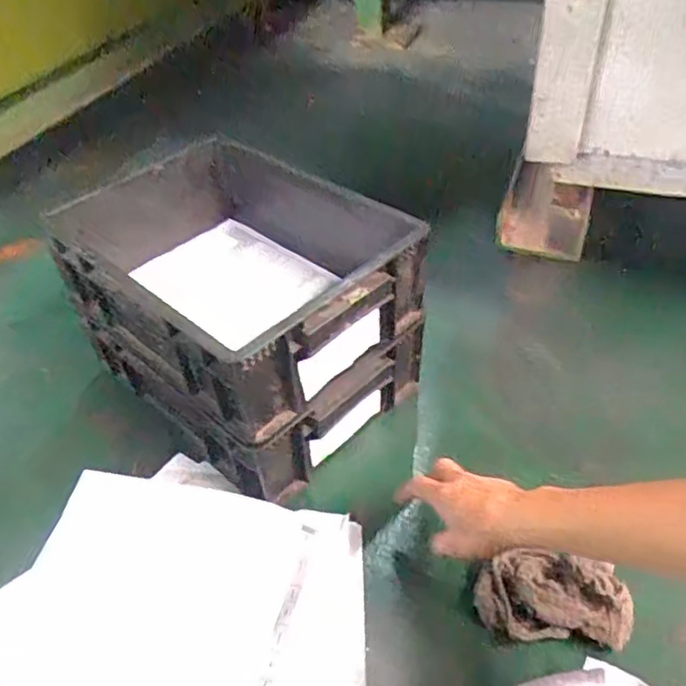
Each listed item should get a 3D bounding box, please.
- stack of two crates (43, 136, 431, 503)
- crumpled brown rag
[{"bbox_3d":[-0.116,-0.050,0.714,0.289,0.212,0.373,-34,50,-28],"label":"stack of two crates"},{"bbox_3d":[0.177,0.218,0.543,0.124,0.042,0.066,6,44,11],"label":"crumpled brown rag"}]

